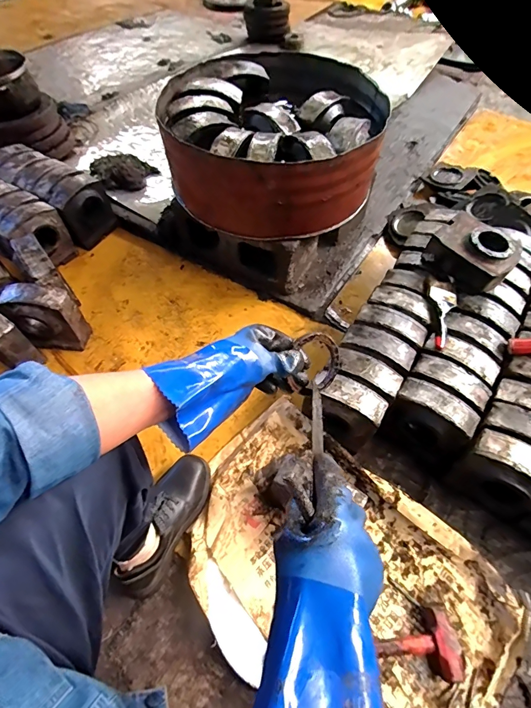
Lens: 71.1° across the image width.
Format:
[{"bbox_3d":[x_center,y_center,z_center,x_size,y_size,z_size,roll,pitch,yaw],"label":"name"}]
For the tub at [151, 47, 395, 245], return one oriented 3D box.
[{"bbox_3d":[0.019,-0.562,0.994,0.553,0.212,0.502,20,59,12],"label":"tub"}]

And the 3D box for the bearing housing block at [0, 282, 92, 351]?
[{"bbox_3d":[-0.591,-0.093,1.001,0.171,0.190,0.097,2,57,0],"label":"bearing housing block"}]

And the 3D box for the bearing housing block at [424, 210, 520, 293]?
[{"bbox_3d":[0.504,-0.245,0.907,0.141,0.091,0.181,-40,67,-21],"label":"bearing housing block"}]

